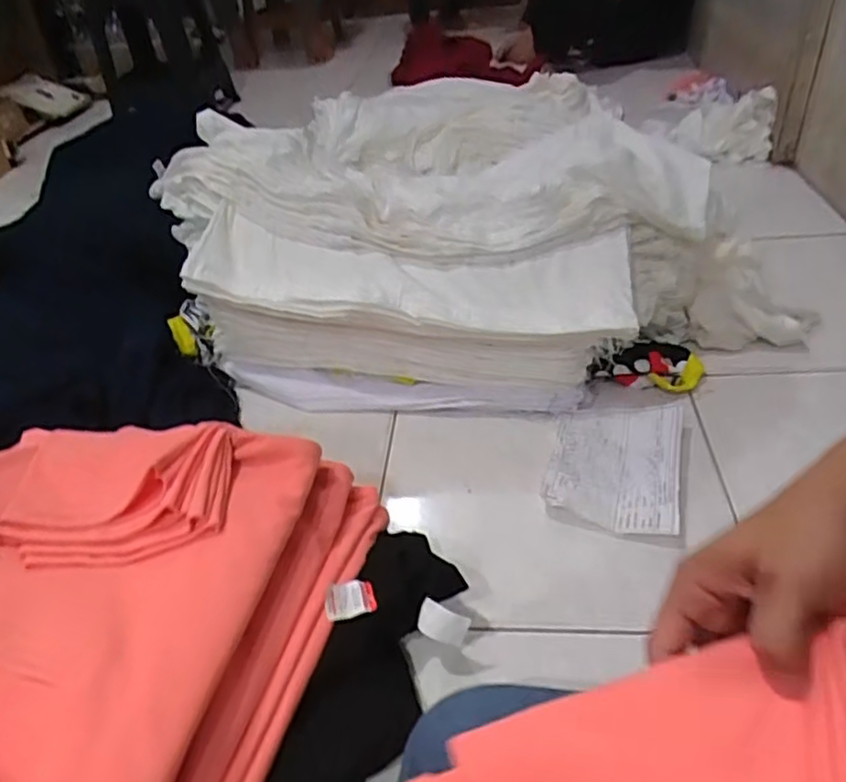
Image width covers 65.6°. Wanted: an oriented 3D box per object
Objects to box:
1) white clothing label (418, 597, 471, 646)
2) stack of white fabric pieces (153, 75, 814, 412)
[{"bbox_3d":[0.018,0.208,0.587,0.045,0.008,0.030,21,87,10],"label":"white clothing label"},{"bbox_3d":[0.076,-0.194,0.950,0.882,0.308,0.383,1,39,10],"label":"stack of white fabric pieces"}]

